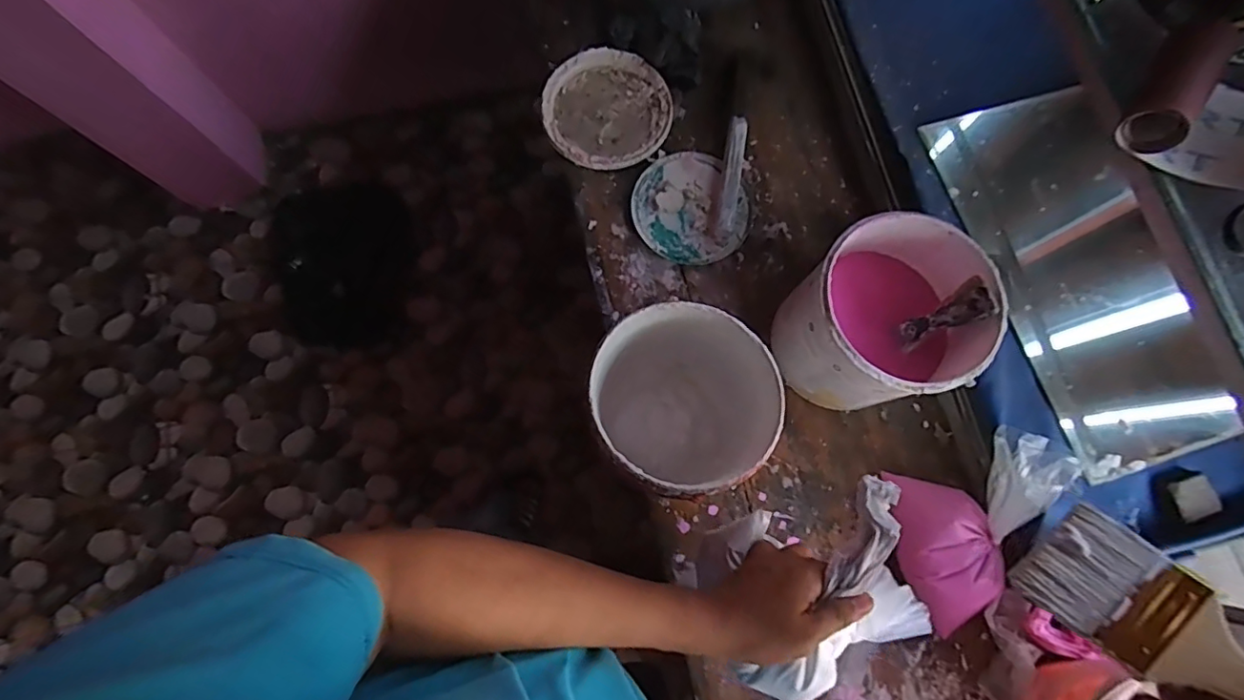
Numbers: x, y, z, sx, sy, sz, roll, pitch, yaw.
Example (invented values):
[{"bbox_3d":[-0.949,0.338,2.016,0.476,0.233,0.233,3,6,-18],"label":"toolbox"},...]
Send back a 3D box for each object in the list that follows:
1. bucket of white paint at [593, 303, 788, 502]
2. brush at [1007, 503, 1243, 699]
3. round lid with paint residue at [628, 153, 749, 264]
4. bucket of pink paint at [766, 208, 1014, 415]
[{"bbox_3d":[0.063,0.062,0.580,0.180,0.179,0.168,0,77,-1],"label":"bucket of white paint"},{"bbox_3d":[0.320,0.167,0.296,0.064,0.015,0.179,-43,57,-10],"label":"brush"},{"bbox_3d":[0.090,-0.189,0.735,0.149,0.012,0.156,0,77,-1],"label":"round lid with paint residue"},{"bbox_3d":[0.279,-0.030,0.613,0.174,0.179,0.175,0,77,-1],"label":"bucket of pink paint"}]

